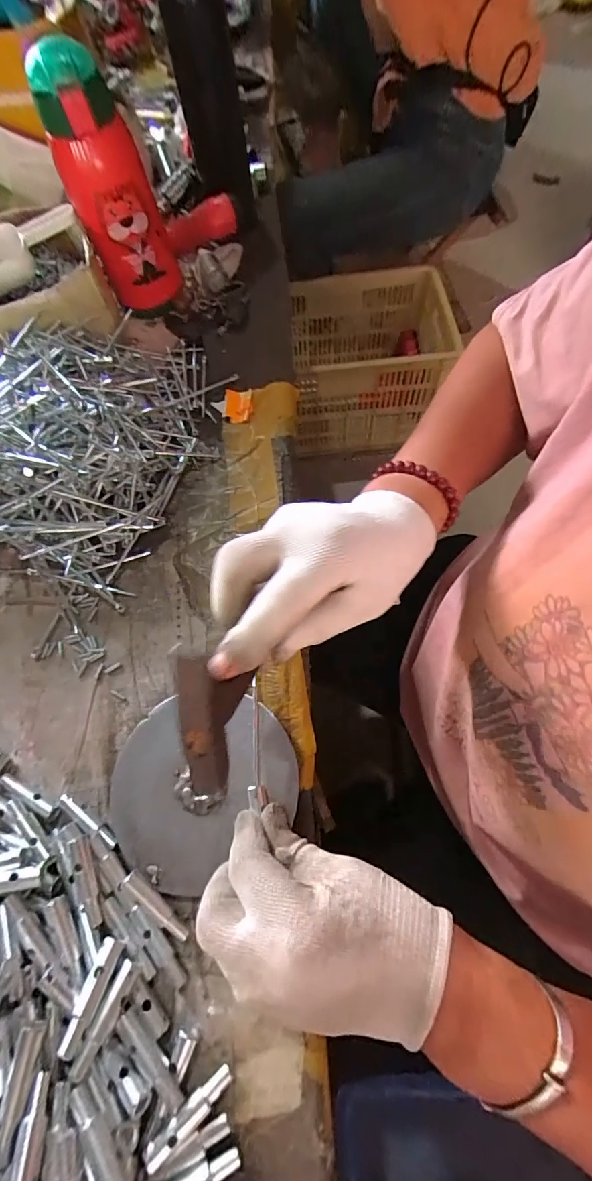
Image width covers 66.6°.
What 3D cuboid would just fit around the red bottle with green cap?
[{"bbox_3d":[-0.178,-0.385,0.445,0.079,0.193,0.065,-21,66,-7],"label":"red bottle with green cap"}]

